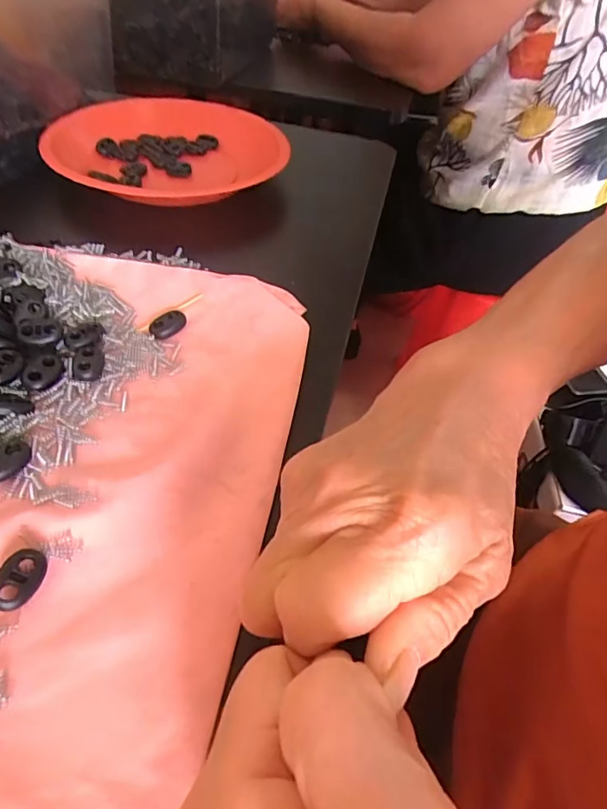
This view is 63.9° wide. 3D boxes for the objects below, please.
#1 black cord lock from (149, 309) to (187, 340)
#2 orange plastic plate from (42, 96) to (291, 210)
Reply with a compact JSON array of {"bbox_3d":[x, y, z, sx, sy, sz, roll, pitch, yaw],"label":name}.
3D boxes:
[{"bbox_3d":[-0.077,-0.046,0.275,0.021,0.008,0.013,-20,53,-22],"label":"black cord lock"},{"bbox_3d":[-0.110,-0.209,0.411,0.191,0.035,0.177,-14,51,-17],"label":"orange plastic plate"}]

